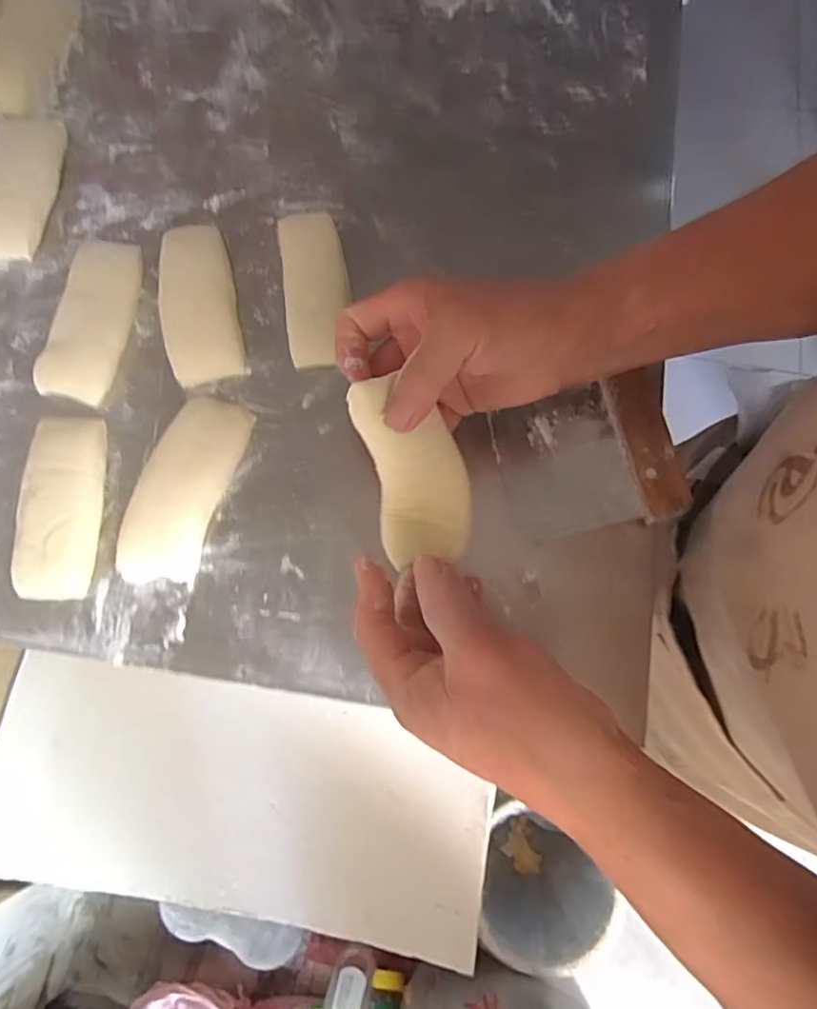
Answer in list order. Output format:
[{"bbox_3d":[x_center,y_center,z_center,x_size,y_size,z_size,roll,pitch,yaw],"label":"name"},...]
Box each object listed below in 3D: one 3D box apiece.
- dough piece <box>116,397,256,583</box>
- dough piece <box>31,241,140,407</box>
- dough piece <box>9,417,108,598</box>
[{"bbox_3d":[-0.142,-0.010,0.374,0.048,0.017,0.122,18,76,3],"label":"dough piece"},{"bbox_3d":[-0.213,-0.128,0.404,0.047,0.019,0.116,14,76,2],"label":"dough piece"},{"bbox_3d":[-0.215,0.000,0.369,0.046,0.022,0.115,2,75,-1],"label":"dough piece"}]

